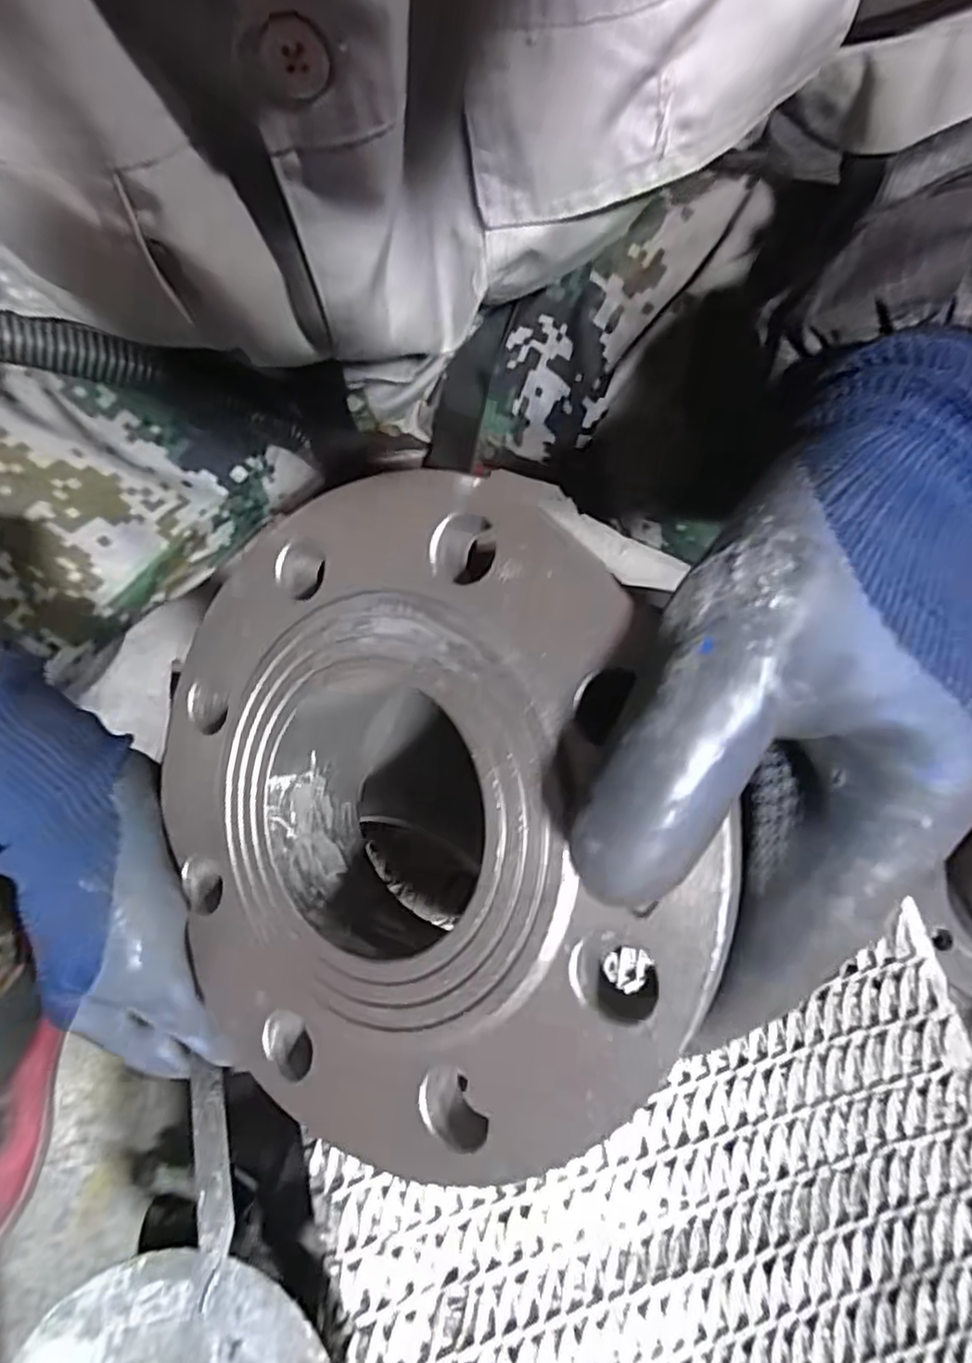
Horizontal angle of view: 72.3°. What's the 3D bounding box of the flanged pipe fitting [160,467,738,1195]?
[{"bbox_3d":[-0.023,0.037,0.207,0.179,0.043,0.186,-22,77,28],"label":"flanged pipe fitting"}]

